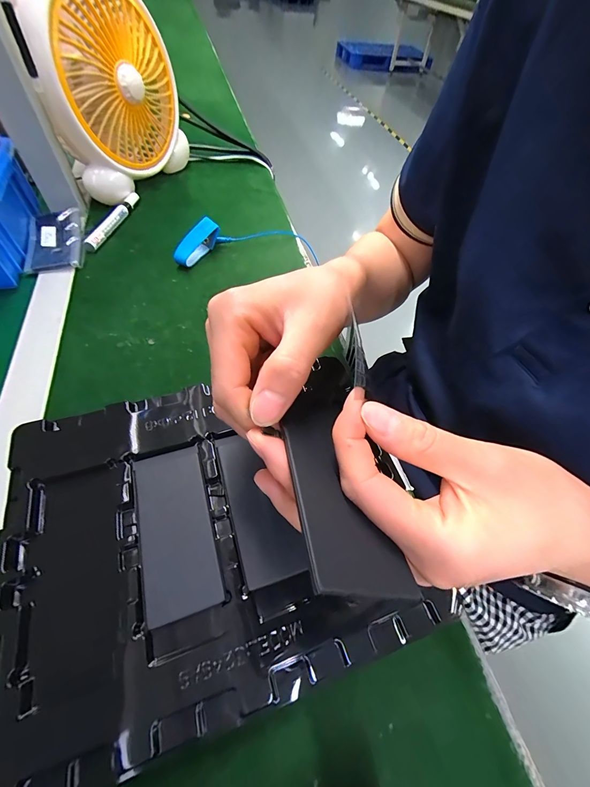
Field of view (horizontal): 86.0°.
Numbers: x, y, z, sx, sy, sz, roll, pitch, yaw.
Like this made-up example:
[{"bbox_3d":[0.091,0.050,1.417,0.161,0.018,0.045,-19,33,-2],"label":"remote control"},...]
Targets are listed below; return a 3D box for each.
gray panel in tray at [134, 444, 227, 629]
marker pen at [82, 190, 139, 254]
[{"bbox_3d":[-0.083,0.091,0.221,0.048,0.006,0.108,-14,58,-14],"label":"gray panel in tray"},{"bbox_3d":[-0.255,-0.246,0.447,0.016,0.019,0.142,8,55,0],"label":"marker pen"}]

